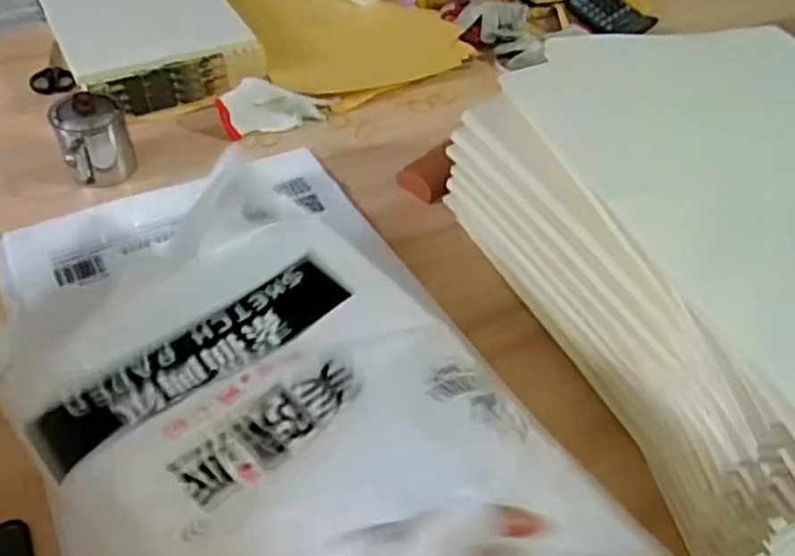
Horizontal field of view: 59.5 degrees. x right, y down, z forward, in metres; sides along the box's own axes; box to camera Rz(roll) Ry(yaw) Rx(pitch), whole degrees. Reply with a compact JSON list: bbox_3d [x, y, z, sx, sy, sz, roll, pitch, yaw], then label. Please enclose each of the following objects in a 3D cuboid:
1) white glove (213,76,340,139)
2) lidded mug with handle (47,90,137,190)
[{"bbox_3d":[-0.172,-0.255,1.024,0.179,0.057,0.054,-14,50,-16],"label":"white glove"},{"bbox_3d":[-0.383,-0.175,0.880,0.085,0.094,0.079,-17,51,-18],"label":"lidded mug with handle"}]

